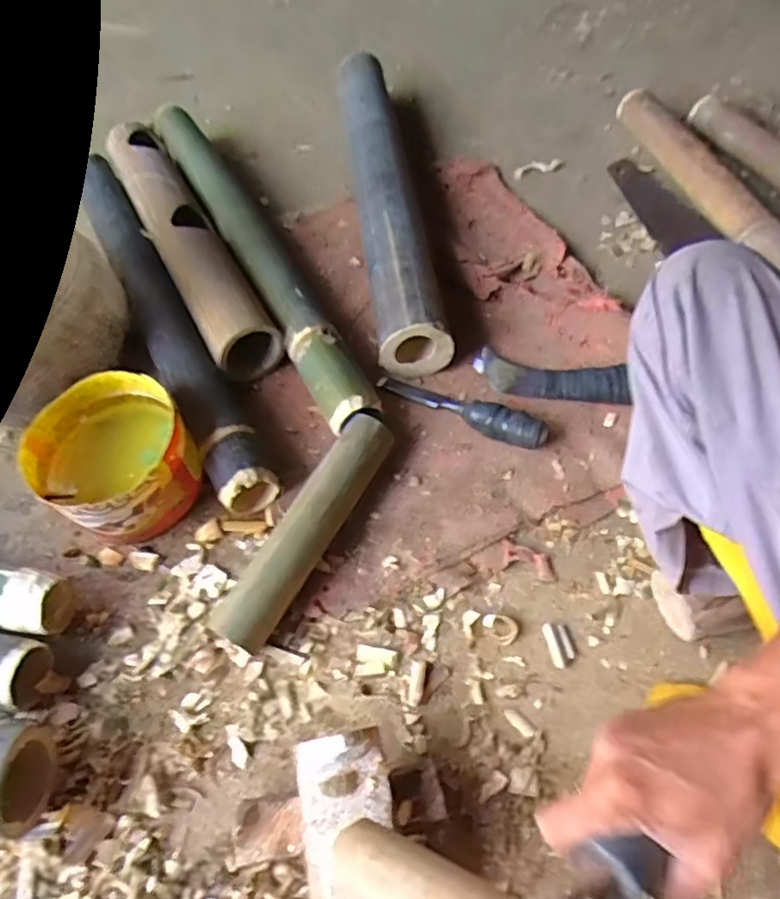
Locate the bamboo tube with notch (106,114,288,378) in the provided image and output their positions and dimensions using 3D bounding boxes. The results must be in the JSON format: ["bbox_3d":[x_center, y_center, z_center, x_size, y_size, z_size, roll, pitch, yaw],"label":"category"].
[{"bbox_3d":[-0.272,-0.280,0.840,0.080,0.077,0.482,-27,60,-13],"label":"bamboo tube with notch"}]

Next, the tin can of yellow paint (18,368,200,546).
[{"bbox_3d":[-0.279,0.012,0.660,0.146,0.092,0.151,-1,58,2],"label":"tin can of yellow paint"}]

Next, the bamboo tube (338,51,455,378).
[{"bbox_3d":[-0.009,-0.347,0.855,0.080,0.083,0.592,-8,58,-2],"label":"bamboo tube"}]

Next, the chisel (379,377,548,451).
[{"bbox_3d":[0.073,-0.047,0.689,0.194,0.036,0.027,25,63,18],"label":"chisel"}]

